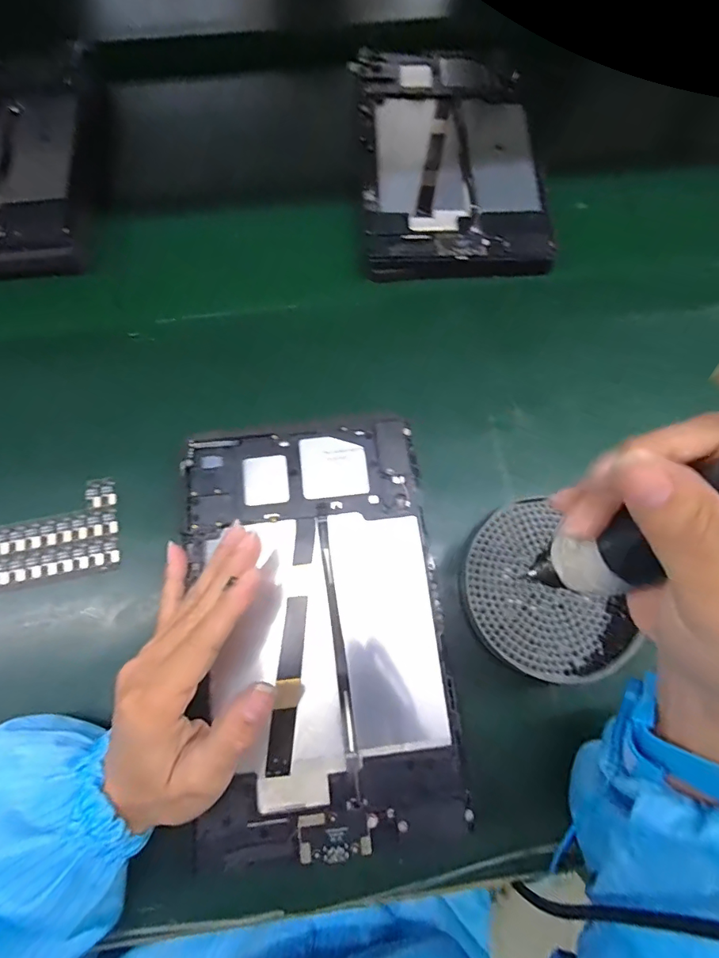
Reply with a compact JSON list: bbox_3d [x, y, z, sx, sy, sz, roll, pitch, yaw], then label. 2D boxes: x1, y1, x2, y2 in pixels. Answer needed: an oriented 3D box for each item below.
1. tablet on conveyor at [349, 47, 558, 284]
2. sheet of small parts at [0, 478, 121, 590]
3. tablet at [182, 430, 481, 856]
[{"bbox_3d":[0.077,-0.283,0.407,0.147,0.021,0.242,-1,71,-1],"label":"tablet on conveyor"},{"bbox_3d":[-0.212,0.039,0.309,0.097,0.006,0.058,-12,76,-3],"label":"sheet of small parts"},{"bbox_3d":[-0.026,0.082,0.276,0.145,0.011,0.234,-6,76,-1],"label":"tablet"}]

